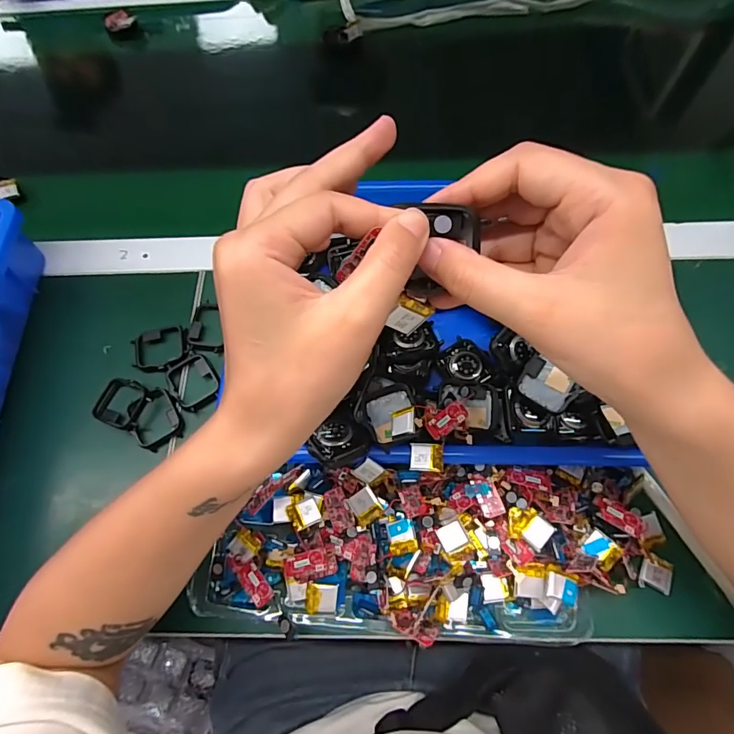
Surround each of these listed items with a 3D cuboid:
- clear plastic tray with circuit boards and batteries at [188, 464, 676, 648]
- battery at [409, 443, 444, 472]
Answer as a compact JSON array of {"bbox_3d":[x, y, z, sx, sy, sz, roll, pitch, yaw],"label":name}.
[{"bbox_3d":[0.046,0.120,0.301,0.310,0.037,0.106,-1,66,3],"label":"clear plastic tray with circuit boards and batteries"},{"bbox_3d":[0.039,0.059,0.296,0.021,0.004,0.019,1,58,6],"label":"battery"}]

